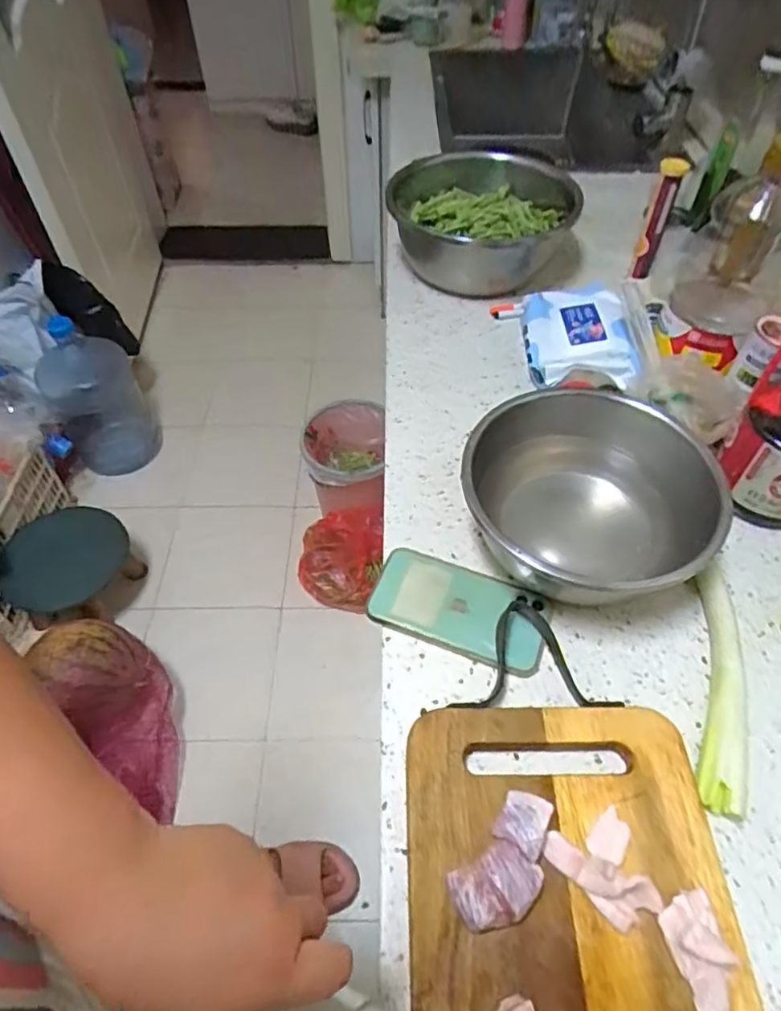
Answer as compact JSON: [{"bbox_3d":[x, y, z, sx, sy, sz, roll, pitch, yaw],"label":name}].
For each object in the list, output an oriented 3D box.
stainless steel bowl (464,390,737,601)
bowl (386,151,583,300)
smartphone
[{"bbox_3d":[0.168,0.000,0.536,0.196,0.096,0.195,0,52,1],"label":"stainless steel bowl"},{"bbox_3d":[0.139,-0.382,0.830,0.228,0.114,0.213,0,52,1],"label":"bowl"},{"bbox_3d":[0.059,0.088,0.521,0.148,0.016,0.075,16,54,13],"label":"smartphone"}]

